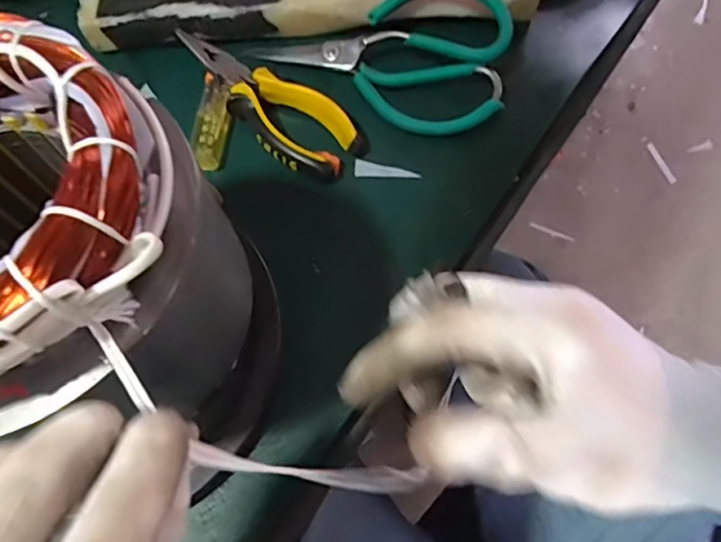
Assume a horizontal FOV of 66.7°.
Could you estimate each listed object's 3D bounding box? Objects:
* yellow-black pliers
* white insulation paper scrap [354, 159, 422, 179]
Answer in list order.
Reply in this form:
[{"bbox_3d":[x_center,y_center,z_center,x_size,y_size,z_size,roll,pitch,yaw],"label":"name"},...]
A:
[{"bbox_3d":[-0.065,-0.119,0.371,0.150,0.016,0.053,41,74,17],"label":"yellow-black pliers"},{"bbox_3d":[0.018,-0.067,0.360,0.043,0.004,0.014,2,63,8],"label":"white insulation paper scrap"}]

